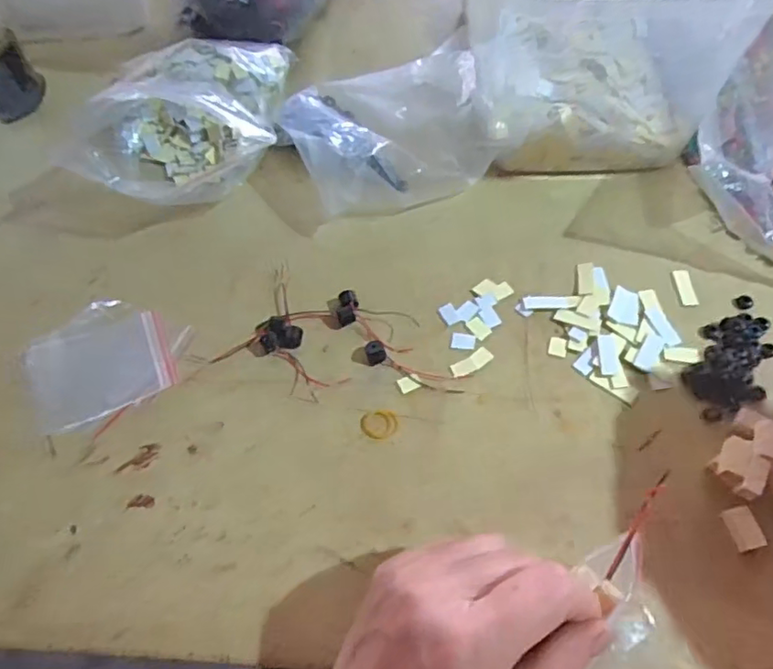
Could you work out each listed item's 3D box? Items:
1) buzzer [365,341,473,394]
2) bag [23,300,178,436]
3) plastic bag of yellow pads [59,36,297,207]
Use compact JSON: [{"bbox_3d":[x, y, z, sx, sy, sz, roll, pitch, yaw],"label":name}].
[{"bbox_3d":[0.018,0.019,0.362,0.064,0.012,0.018,20,61,12],"label":"buzzer"},{"bbox_3d":[-0.178,0.014,0.370,0.080,0.007,0.080,-23,62,-13],"label":"bag"},{"bbox_3d":[-0.153,-0.166,0.454,0.119,0.061,0.187,15,60,9],"label":"plastic bag of yellow pads"}]

